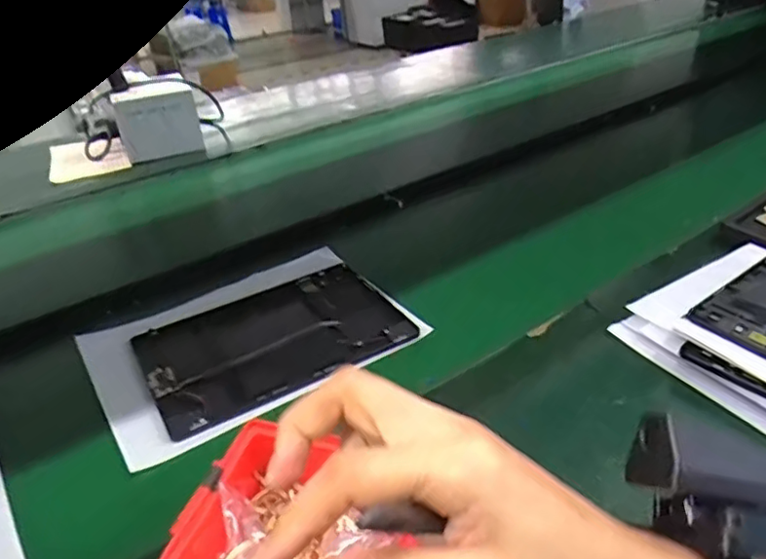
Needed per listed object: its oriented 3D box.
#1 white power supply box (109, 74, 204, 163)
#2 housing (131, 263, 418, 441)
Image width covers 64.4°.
[{"bbox_3d":[-0.379,-0.269,1.027,0.128,0.111,0.106,-14,32,-18],"label":"white power supply box"},{"bbox_3d":[-0.107,0.054,0.584,0.232,0.010,0.171,-21,36,-26],"label":"housing"}]

